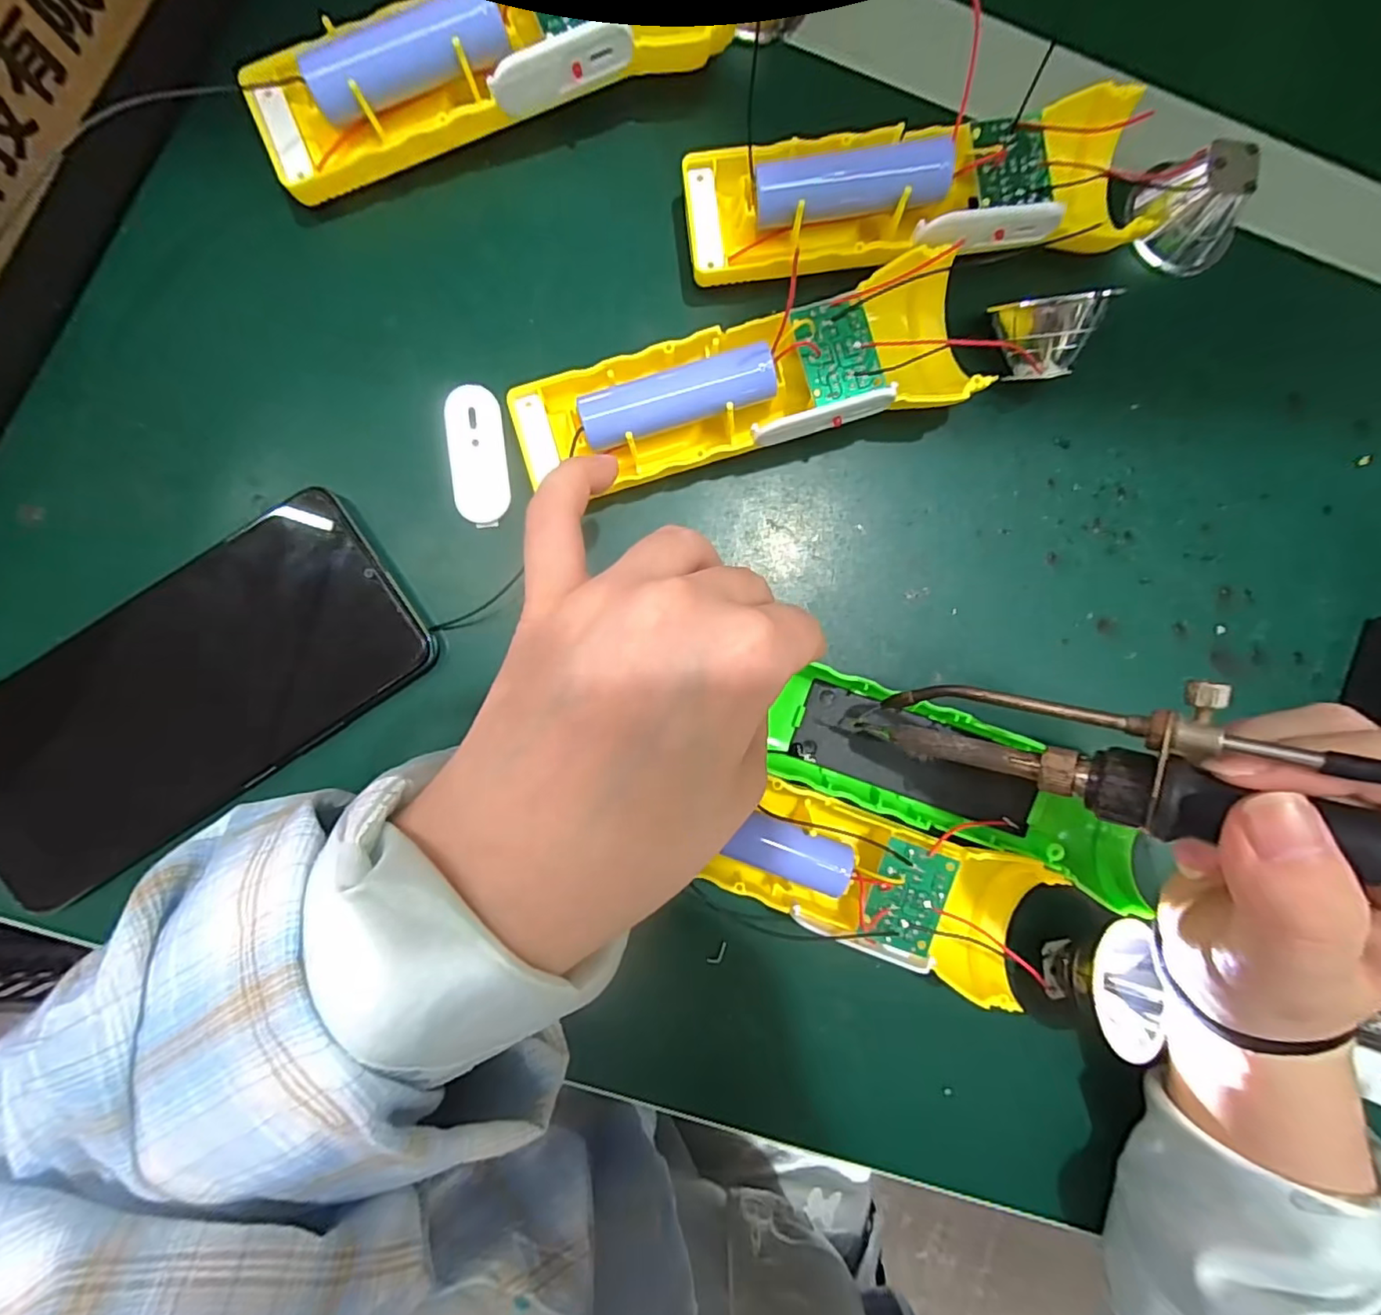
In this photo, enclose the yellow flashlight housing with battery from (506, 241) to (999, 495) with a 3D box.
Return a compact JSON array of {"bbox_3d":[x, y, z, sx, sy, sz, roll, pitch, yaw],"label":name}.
[{"bbox_3d":[0.023,-0.094,0.203,0.163,0.028,0.050,-18,90,-7],"label":"yellow flashlight housing with battery"}]

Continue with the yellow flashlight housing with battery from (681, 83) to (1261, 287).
[{"bbox_3d":[0.102,-0.167,0.212,0.205,0.032,0.050,-9,89,-4],"label":"yellow flashlight housing with battery"}]

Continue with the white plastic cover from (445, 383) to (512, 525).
[{"bbox_3d":[-0.077,-0.074,0.212,0.020,0.004,0.048,-7,89,-4],"label":"white plastic cover"}]

